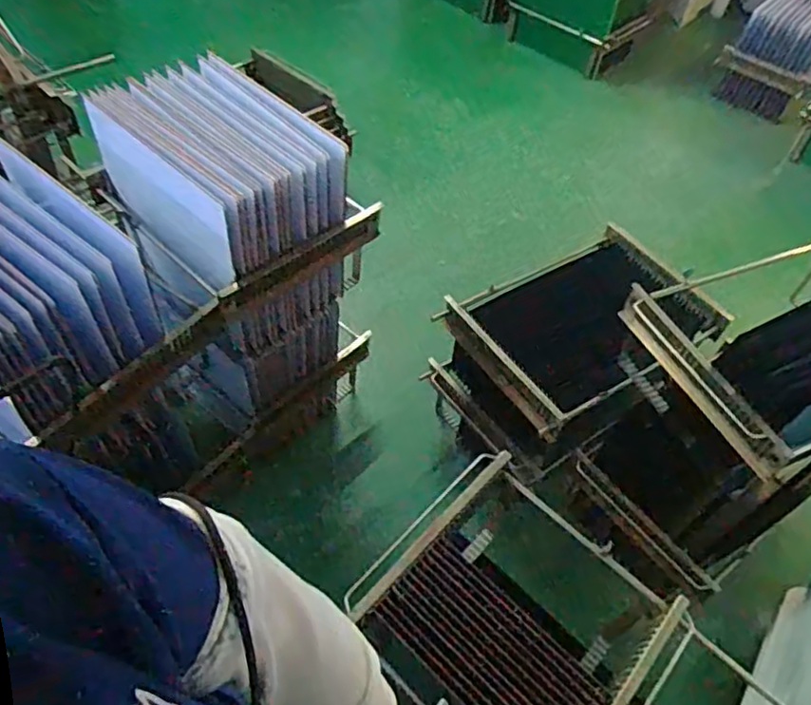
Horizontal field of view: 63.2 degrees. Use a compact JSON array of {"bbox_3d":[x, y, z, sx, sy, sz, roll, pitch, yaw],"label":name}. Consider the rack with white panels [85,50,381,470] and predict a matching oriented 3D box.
[{"bbox_3d":[-0.367,-0.180,1.574,0.452,0.804,0.490,-22,57,-22],"label":"rack with white panels"}]

